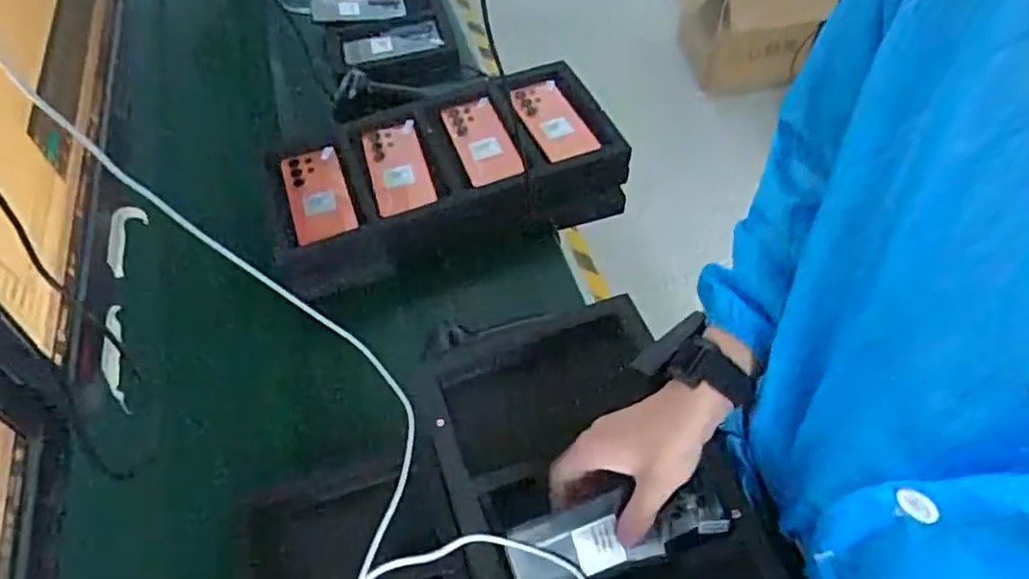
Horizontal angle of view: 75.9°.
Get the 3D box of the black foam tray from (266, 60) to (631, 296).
[{"bbox_3d":[-0.104,-0.181,0.956,0.480,0.103,0.257,-18,57,-7],"label":"black foam tray"}]

